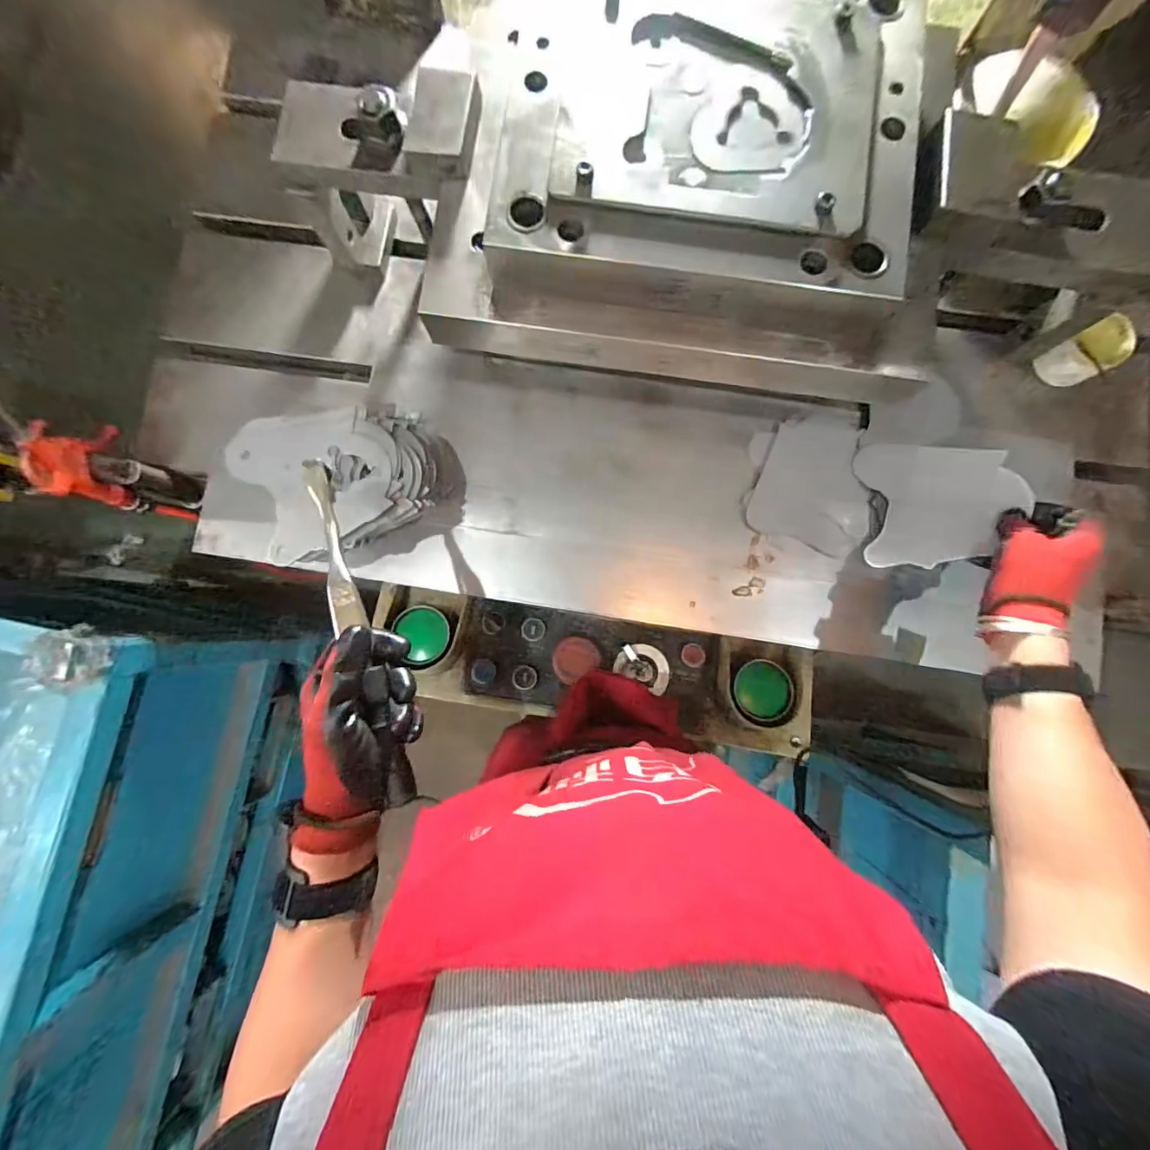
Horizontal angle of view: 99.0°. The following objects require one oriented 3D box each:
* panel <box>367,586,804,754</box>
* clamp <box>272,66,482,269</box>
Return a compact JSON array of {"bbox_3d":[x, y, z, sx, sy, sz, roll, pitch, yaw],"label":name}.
[{"bbox_3d":[0.019,0.114,0.606,0.546,0.075,0.126,9,84,1],"label":"panel"},{"bbox_3d":[-0.175,-0.387,0.491,0.177,0.159,0.093,9,84,1],"label":"clamp"}]

